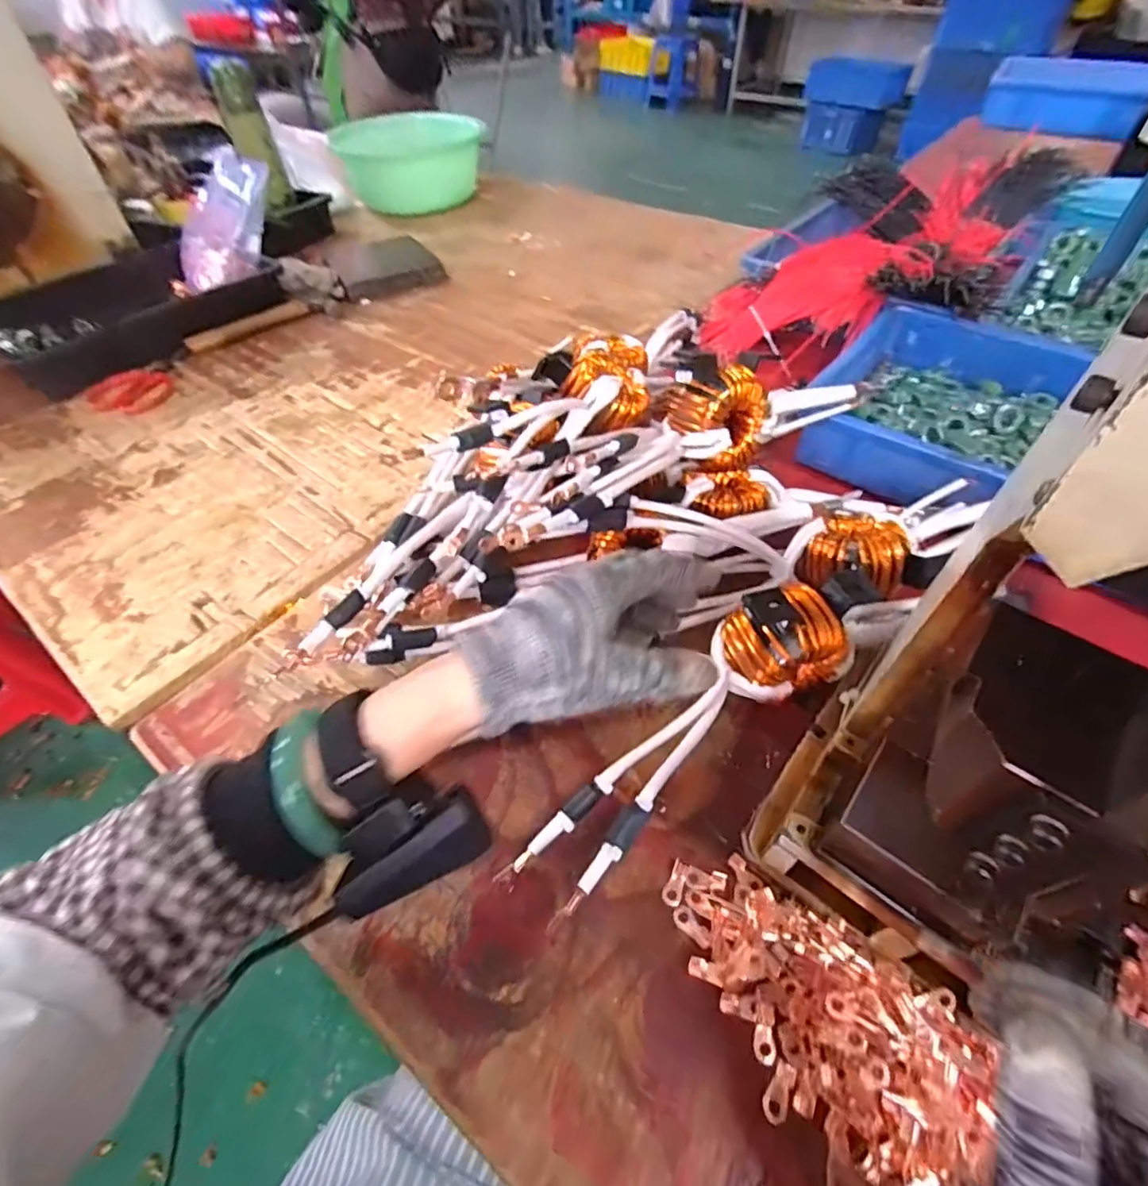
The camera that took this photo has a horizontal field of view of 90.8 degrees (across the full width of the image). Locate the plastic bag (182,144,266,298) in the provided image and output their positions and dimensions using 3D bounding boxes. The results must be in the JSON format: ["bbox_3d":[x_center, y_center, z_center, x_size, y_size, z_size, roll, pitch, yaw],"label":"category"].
[{"bbox_3d":[-0.515,-0.544,0.825,0.155,0.133,0.139,-26,55,-20],"label":"plastic bag"}]

